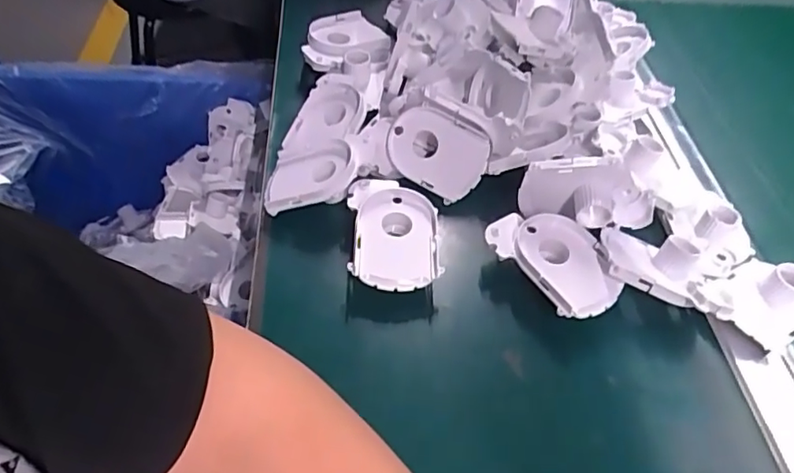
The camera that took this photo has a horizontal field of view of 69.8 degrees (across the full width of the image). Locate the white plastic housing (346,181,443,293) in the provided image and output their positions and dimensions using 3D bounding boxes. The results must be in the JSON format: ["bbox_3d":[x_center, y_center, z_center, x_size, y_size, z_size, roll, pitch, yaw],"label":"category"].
[{"bbox_3d":[-0.003,0.002,0.454,0.067,0.037,0.098,0,50,-4],"label":"white plastic housing"}]

